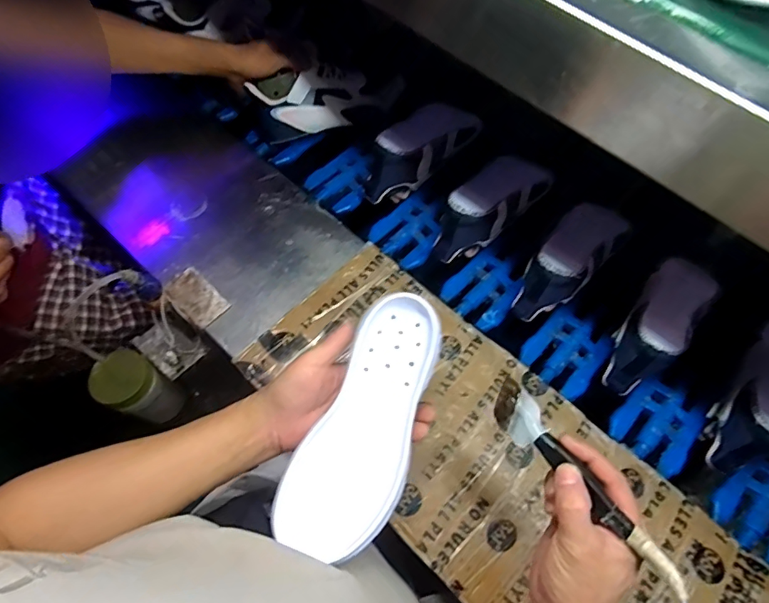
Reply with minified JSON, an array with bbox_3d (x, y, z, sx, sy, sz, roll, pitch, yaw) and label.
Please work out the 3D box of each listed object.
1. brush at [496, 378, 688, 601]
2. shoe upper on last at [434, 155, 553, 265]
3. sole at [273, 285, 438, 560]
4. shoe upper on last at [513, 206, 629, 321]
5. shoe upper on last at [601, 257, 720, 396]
[{"bbox_3d":[0.147,0.132,0.358,0.031,0.023,0.175,-36,61,-12],"label":"brush"},{"bbox_3d":[0.152,-0.143,0.687,0.079,0.097,0.207,37,73,16],"label":"shoe upper on last"},{"bbox_3d":[-0.012,0.102,0.433,0.090,0.026,0.238,19,62,10],"label":"sole"},{"bbox_3d":[0.255,-0.063,0.650,0.082,0.101,0.223,37,73,16],"label":"shoe upper on last"},{"bbox_3d":[0.355,0.025,0.612,0.073,0.097,0.213,39,73,17],"label":"shoe upper on last"}]

